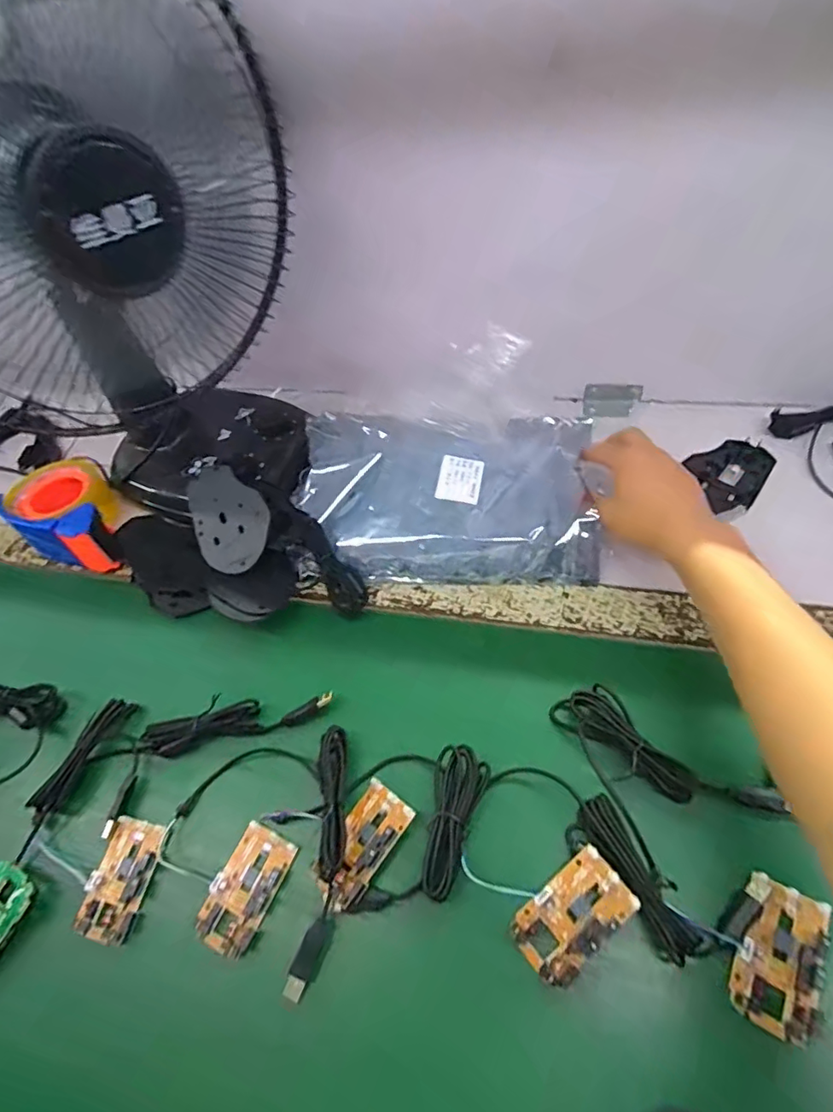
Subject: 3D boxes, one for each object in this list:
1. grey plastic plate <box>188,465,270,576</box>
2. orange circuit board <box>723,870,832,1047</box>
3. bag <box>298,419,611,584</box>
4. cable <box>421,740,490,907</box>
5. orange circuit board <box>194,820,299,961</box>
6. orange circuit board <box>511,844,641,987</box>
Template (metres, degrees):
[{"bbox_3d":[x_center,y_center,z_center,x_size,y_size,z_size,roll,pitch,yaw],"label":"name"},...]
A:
[{"bbox_3d":[-0.175,-0.036,0.513,0.069,0.005,0.103,-26,77,3],"label":"grey plastic plate"},{"bbox_3d":[0.215,0.239,0.329,0.050,0.015,0.076,21,63,16],"label":"orange circuit board"},{"bbox_3d":[0.028,-0.067,0.534,0.284,0.058,0.178,2,59,6],"label":"bag"},{"bbox_3d":[0.028,0.187,0.387,0.036,0.015,0.097,8,60,9],"label":"cable"},{"bbox_3d":[-0.124,0.240,0.394,0.045,0.010,0.077,23,63,17],"label":"orange circuit board"},{"bbox_3d":[0.101,0.232,0.351,0.074,0.022,0.044,-36,63,-17],"label":"orange circuit board"}]

